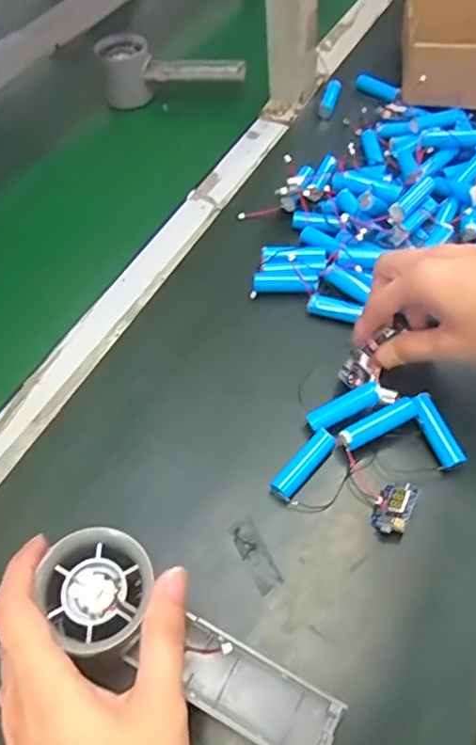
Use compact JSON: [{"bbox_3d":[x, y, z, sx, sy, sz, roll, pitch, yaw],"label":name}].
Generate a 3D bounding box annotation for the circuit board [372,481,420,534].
[{"bbox_3d":[0.093,0.080,0.336,0.019,0.020,0.033,23,60,15],"label":"circuit board"}]

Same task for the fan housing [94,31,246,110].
[{"bbox_3d":[-0.070,-0.330,0.613,0.156,0.051,0.046,0,57,1],"label":"fan housing"}]

